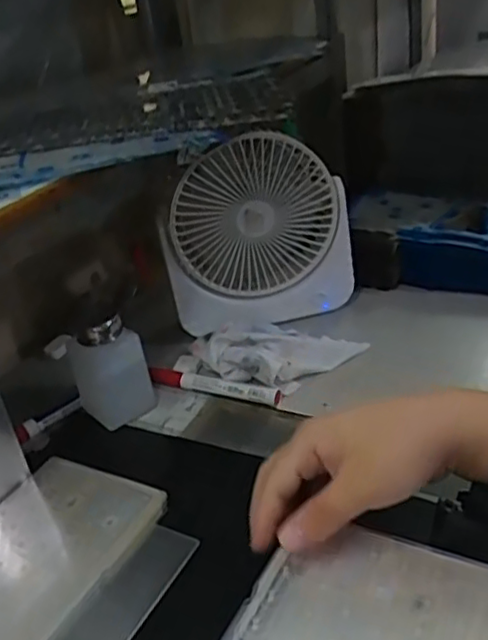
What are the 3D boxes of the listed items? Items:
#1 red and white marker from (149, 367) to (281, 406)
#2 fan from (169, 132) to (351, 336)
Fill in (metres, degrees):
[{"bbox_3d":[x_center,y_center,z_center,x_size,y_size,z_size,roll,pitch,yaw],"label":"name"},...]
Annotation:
[{"bbox_3d":[-0.029,0.061,0.597,0.132,0.016,0.015,7,33,27],"label":"red and white marker"},{"bbox_3d":[0.015,-0.081,0.645,0.178,0.193,0.068,-22,32,-22],"label":"fan"}]

